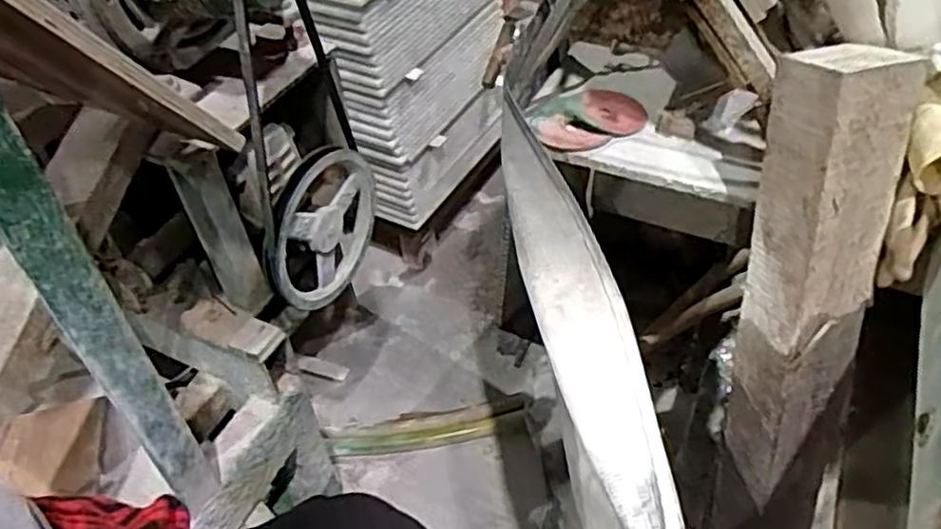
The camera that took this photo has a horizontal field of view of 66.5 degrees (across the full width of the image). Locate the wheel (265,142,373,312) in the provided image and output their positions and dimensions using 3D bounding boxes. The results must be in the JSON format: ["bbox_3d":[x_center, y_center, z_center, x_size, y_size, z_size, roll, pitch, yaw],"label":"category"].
[{"bbox_3d":[-0.189,-0.051,0.923,0.030,0.195,0.204,20,50,22],"label":"wheel"}]

